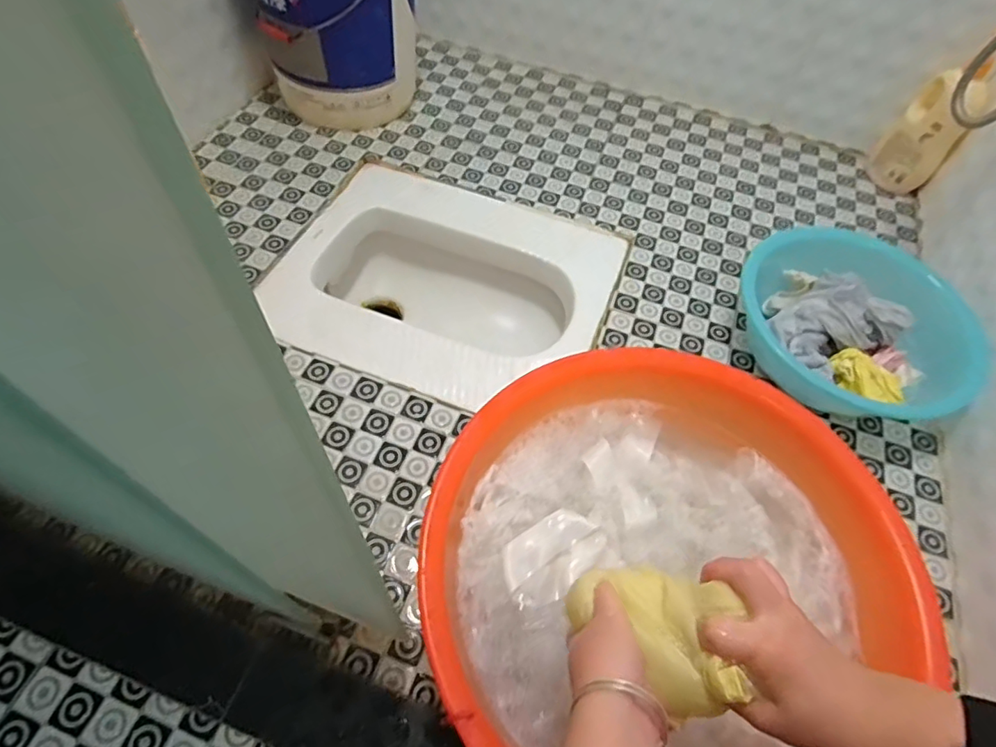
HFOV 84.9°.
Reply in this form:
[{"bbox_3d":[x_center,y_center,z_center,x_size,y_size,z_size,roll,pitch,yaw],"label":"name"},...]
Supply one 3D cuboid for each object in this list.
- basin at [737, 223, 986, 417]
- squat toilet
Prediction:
[{"bbox_3d":[0.462,-0.064,0.734,0.262,0.101,0.272,2,58,-3],"label":"basin"},{"bbox_3d":[-0.078,-0.104,0.880,0.462,0.148,0.377,20,58,8],"label":"squat toilet"}]

